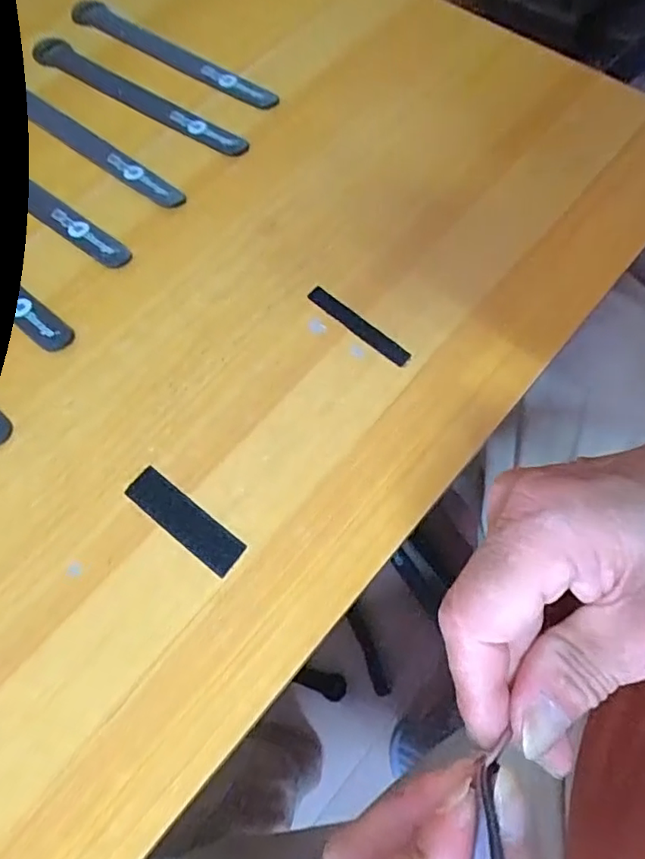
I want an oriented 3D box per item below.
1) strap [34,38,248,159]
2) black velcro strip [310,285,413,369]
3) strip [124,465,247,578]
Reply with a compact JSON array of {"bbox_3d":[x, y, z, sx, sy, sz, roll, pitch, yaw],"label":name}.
[{"bbox_3d":[-0.130,-0.236,0.404,0.196,0.011,0.023,32,72,13],"label":"strap"},{"bbox_3d":[0.021,-0.060,0.330,0.070,0.004,0.012,39,74,16],"label":"black velcro strip"},{"bbox_3d":[-0.070,0.045,0.293,0.069,0.005,0.019,36,73,16],"label":"strip"}]

